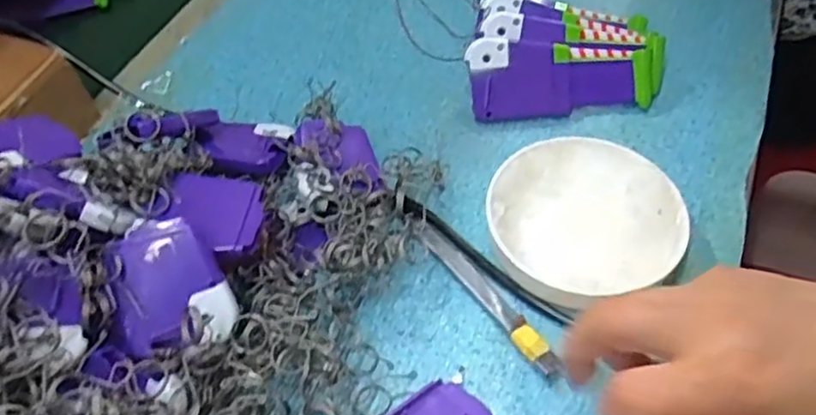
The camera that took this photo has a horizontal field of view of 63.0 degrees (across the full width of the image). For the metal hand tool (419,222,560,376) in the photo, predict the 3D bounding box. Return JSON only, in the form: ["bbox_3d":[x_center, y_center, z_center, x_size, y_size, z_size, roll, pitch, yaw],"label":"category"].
[{"bbox_3d":[0.041,0.045,0.363,0.013,0.012,0.114,-30,57,-19],"label":"metal hand tool"}]

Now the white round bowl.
[{"bbox_3d":[0.099,0.008,0.376,0.104,0.025,0.104,-1,53,2],"label":"white round bowl"}]

